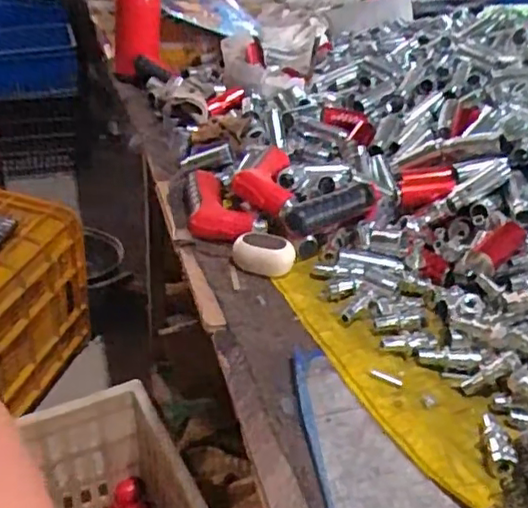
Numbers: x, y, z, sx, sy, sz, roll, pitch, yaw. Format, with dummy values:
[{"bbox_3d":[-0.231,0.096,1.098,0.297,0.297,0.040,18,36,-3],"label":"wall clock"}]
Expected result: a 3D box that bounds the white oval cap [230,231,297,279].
[{"bbox_3d":[-0.002,0.000,0.638,0.060,0.030,0.035,18,37,23],"label":"white oval cap"}]

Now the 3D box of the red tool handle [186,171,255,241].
[{"bbox_3d":[-0.054,-0.052,0.719,0.067,0.034,0.135,-3,34,-8],"label":"red tool handle"}]

